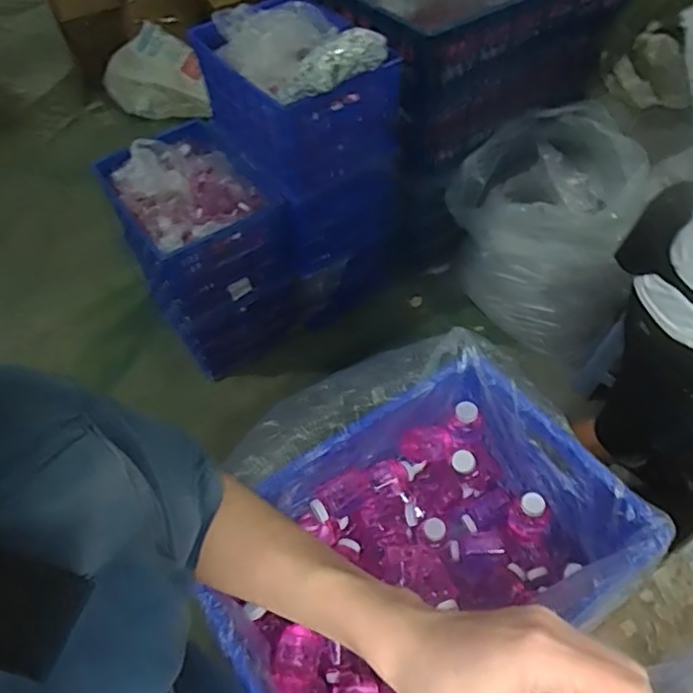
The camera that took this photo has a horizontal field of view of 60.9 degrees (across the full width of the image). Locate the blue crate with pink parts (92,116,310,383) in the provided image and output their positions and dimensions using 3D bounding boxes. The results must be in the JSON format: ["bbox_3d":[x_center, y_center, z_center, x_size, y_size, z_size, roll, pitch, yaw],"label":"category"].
[{"bbox_3d":[-0.420,-0.289,1.765,0.374,0.456,0.542,-30,57,-17],"label":"blue crate with pink parts"}]

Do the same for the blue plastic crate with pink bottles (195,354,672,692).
[{"bbox_3d":[0.086,0.305,0.807,0.509,0.281,0.364,-30,57,-17],"label":"blue plastic crate with pink bottles"}]

